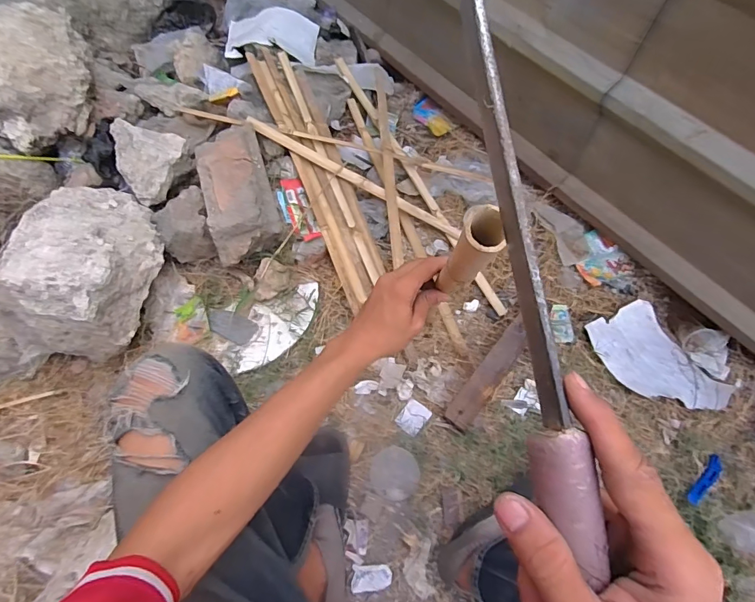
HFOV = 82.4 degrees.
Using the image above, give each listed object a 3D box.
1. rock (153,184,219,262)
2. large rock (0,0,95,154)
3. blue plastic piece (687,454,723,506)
[{"bbox_3d":[-0.433,-0.170,0.968,0.115,0.106,0.129,-18,64,-12],"label":"rock"},{"bbox_3d":[-0.880,-0.529,0.997,0.405,0.204,0.306,15,62,6],"label":"large rock"},{"bbox_3d":[0.629,0.346,0.830,0.138,0.014,0.032,-26,65,-31],"label":"blue plastic piece"}]

